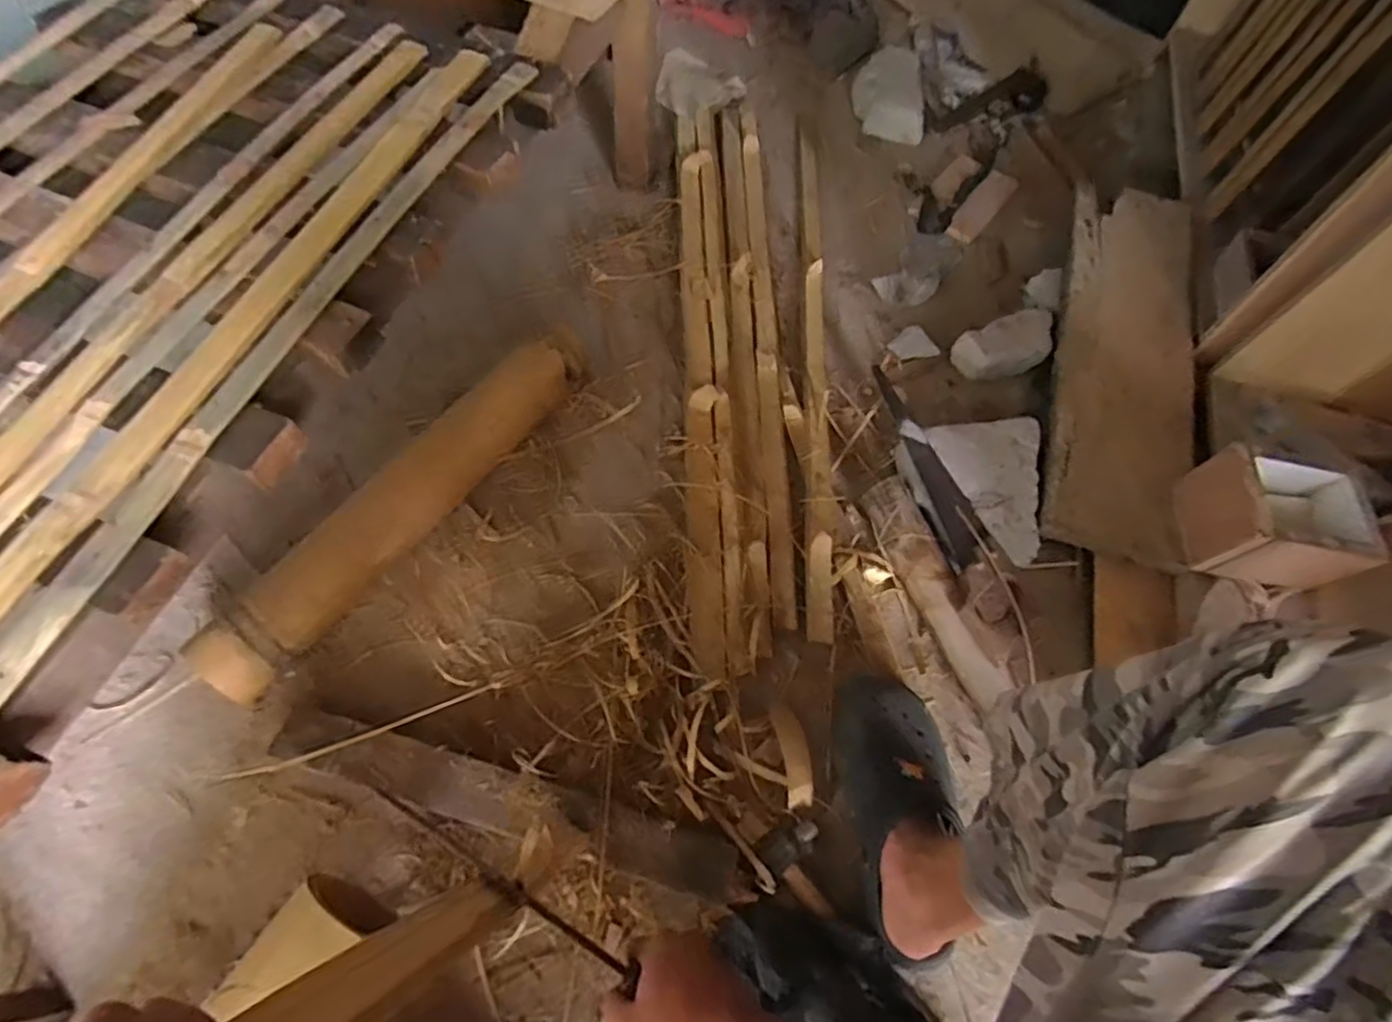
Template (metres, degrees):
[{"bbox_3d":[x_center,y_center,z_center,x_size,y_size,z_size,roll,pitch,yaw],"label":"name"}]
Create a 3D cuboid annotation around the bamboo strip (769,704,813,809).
[{"bbox_3d":[0.108,0.270,0.757,0.032,0.018,0.106,-9,63,-7],"label":"bamboo strip"}]

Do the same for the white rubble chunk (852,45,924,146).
[{"bbox_3d":[0.369,-0.789,1.299,0.112,0.082,0.181,-1,62,-3],"label":"white rubble chunk"}]

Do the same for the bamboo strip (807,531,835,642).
[{"bbox_3d":[0.157,0.096,0.864,0.031,0.013,0.138,-1,67,13],"label":"bamboo strip"}]

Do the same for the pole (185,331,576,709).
[{"bbox_3d":[-0.354,-0.025,0.860,0.083,0.101,0.585,33,65,14],"label":"pole"}]

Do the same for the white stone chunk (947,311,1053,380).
[{"bbox_3d":[0.478,-0.248,1.040,0.157,0.069,0.085,-17,64,-11],"label":"white stone chunk"}]

